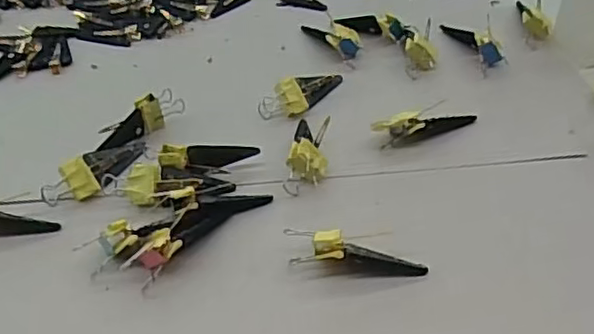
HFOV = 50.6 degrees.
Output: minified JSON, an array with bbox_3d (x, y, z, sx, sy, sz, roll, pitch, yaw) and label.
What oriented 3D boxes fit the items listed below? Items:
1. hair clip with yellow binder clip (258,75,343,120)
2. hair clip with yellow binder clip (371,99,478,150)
[{"bbox_3d":[0.007,-0.059,0.498,0.076,0.024,0.024,-22,46,-19],"label":"hair clip with yellow binder clip"},{"bbox_3d":[0.095,-0.033,0.464,0.080,0.021,0.019,-19,45,-16],"label":"hair clip with yellow binder clip"}]

